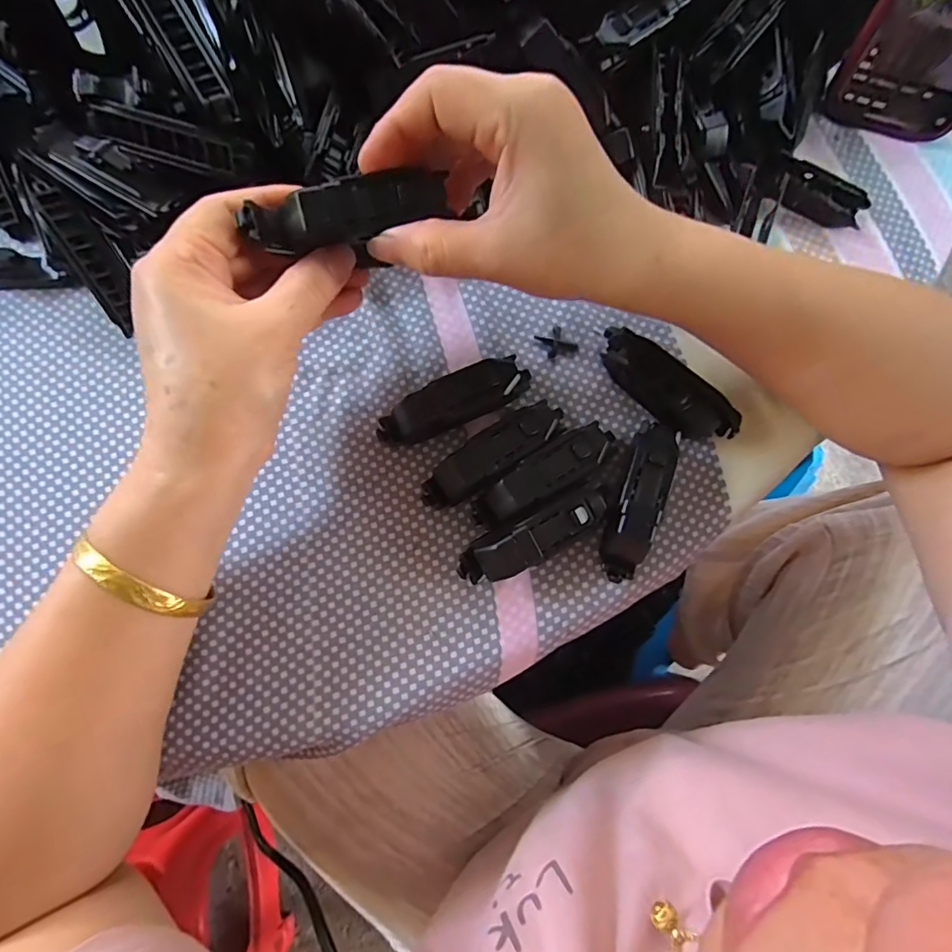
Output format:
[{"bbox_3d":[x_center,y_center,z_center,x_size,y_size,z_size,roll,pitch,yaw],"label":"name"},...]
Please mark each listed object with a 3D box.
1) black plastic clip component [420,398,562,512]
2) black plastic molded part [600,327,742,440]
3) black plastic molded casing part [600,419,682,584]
[{"bbox_3d":[0.009,-0.011,0.257,0.078,0.017,0.022,-35,82,-6],"label":"black plastic clip component"},{"bbox_3d":[0.095,-0.044,0.268,0.078,0.019,0.027,40,82,6],"label":"black plastic molded part"},{"bbox_3d":[0.077,0.011,0.254,0.021,0.017,0.076,20,80,3],"label":"black plastic molded casing part"}]

